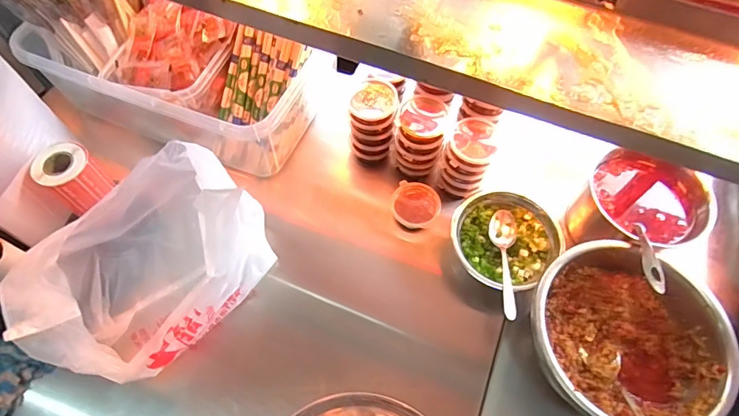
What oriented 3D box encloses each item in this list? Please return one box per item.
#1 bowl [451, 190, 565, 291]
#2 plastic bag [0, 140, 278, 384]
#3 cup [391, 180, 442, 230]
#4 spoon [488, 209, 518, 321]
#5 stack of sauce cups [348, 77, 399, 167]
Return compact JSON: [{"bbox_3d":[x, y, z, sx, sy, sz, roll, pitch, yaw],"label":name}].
[{"bbox_3d":[0.160,0.043,0.546,0.122,0.048,0.124,-2,59,3],"label":"bowl"},{"bbox_3d":[-0.234,0.053,0.478,0.170,0.167,0.233,38,69,21],"label":"plastic bag"},{"bbox_3d":[0.061,-0.005,0.580,0.059,0.026,0.059,-2,59,3],"label":"cup"},{"bbox_3d":[0.156,0.064,0.513,0.031,0.019,0.144,10,49,4],"label":"spoon"},{"bbox_3d":[0.004,-0.120,0.608,0.067,0.104,0.068,-4,60,1],"label":"stack of sauce cups"}]

